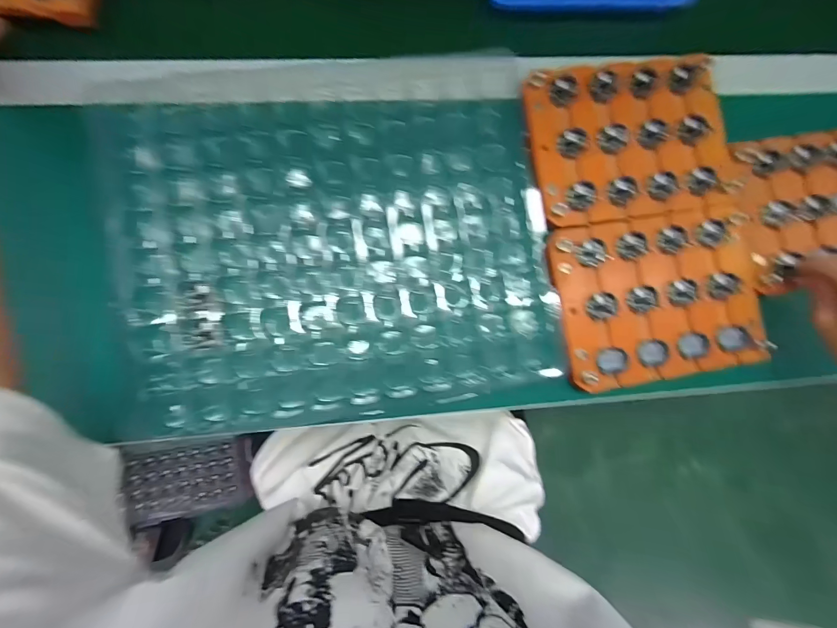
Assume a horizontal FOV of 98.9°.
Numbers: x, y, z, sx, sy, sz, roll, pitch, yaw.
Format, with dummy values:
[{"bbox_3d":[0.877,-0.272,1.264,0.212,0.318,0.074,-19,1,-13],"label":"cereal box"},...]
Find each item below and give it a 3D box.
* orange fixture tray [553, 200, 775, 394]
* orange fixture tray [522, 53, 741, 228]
[{"bbox_3d":[0.221,-0.016,0.331,0.185,0.017,0.148,-9,86,-4],"label":"orange fixture tray"},{"bbox_3d":[0.199,-0.164,0.335,0.186,0.013,0.146,-7,86,-4],"label":"orange fixture tray"}]

